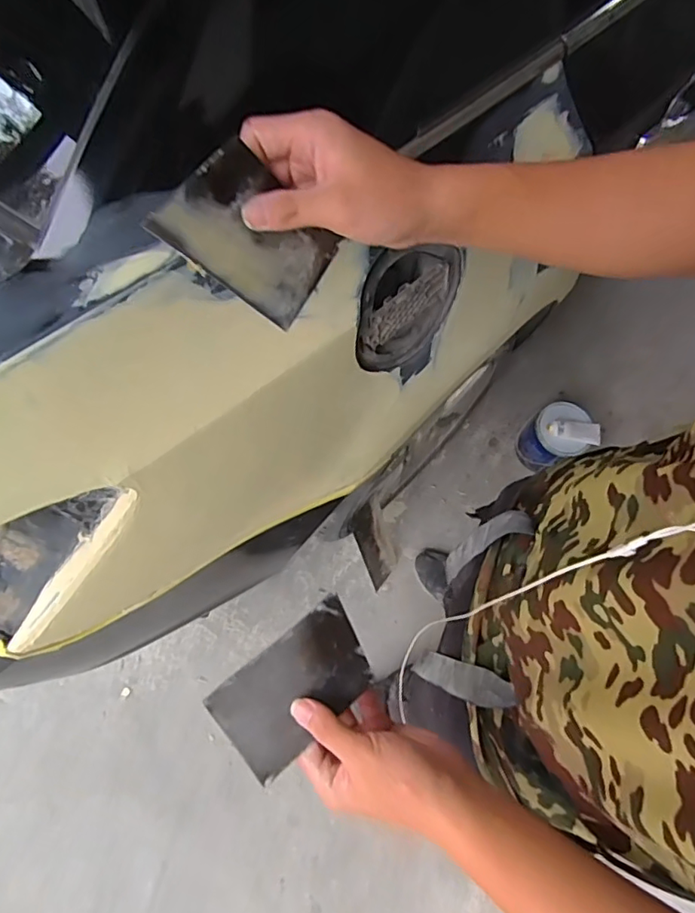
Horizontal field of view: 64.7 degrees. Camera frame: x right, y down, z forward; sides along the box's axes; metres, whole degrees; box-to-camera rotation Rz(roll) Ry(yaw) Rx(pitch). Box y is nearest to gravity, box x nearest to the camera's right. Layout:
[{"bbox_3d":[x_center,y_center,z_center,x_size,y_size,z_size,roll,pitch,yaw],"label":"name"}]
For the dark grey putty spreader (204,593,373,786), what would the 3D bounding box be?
[{"bbox_3d":[-0.037,0.173,0.417,0.118,0.007,0.071,-35,80,-23],"label":"dark grey putty spreader"}]

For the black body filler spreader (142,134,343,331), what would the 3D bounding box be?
[{"bbox_3d":[-0.060,-0.143,0.362,0.004,0.129,0.071,35,95,35],"label":"black body filler spreader"}]

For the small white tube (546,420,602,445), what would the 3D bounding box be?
[{"bbox_3d":[0.560,-0.063,1.355,0.133,0.020,0.051,8,71,0],"label":"small white tube"}]

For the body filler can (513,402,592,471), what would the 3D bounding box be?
[{"bbox_3d":[0.537,-0.043,1.420,0.147,0.169,0.144,1,72,-3],"label":"body filler can"}]

